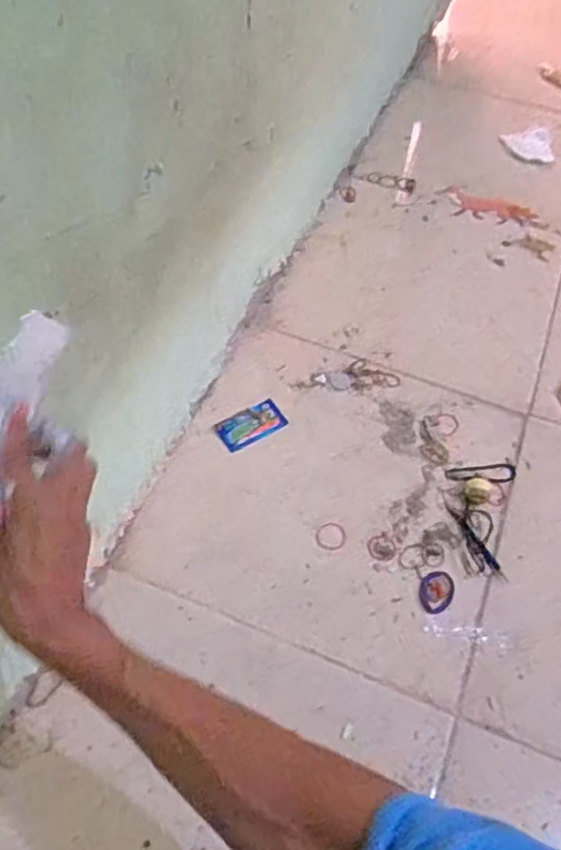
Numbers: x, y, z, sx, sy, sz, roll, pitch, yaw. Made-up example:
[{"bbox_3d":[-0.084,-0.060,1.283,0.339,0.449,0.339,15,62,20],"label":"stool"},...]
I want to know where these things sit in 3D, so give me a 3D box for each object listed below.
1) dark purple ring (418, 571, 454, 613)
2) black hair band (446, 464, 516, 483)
[{"bbox_3d":[0.166,0.177,0.693,0.034,0.004,0.046,18,55,10],"label":"dark purple ring"},{"bbox_3d":[0.243,0.059,0.782,0.088,0.004,0.027,-5,54,-7],"label":"black hair band"}]

